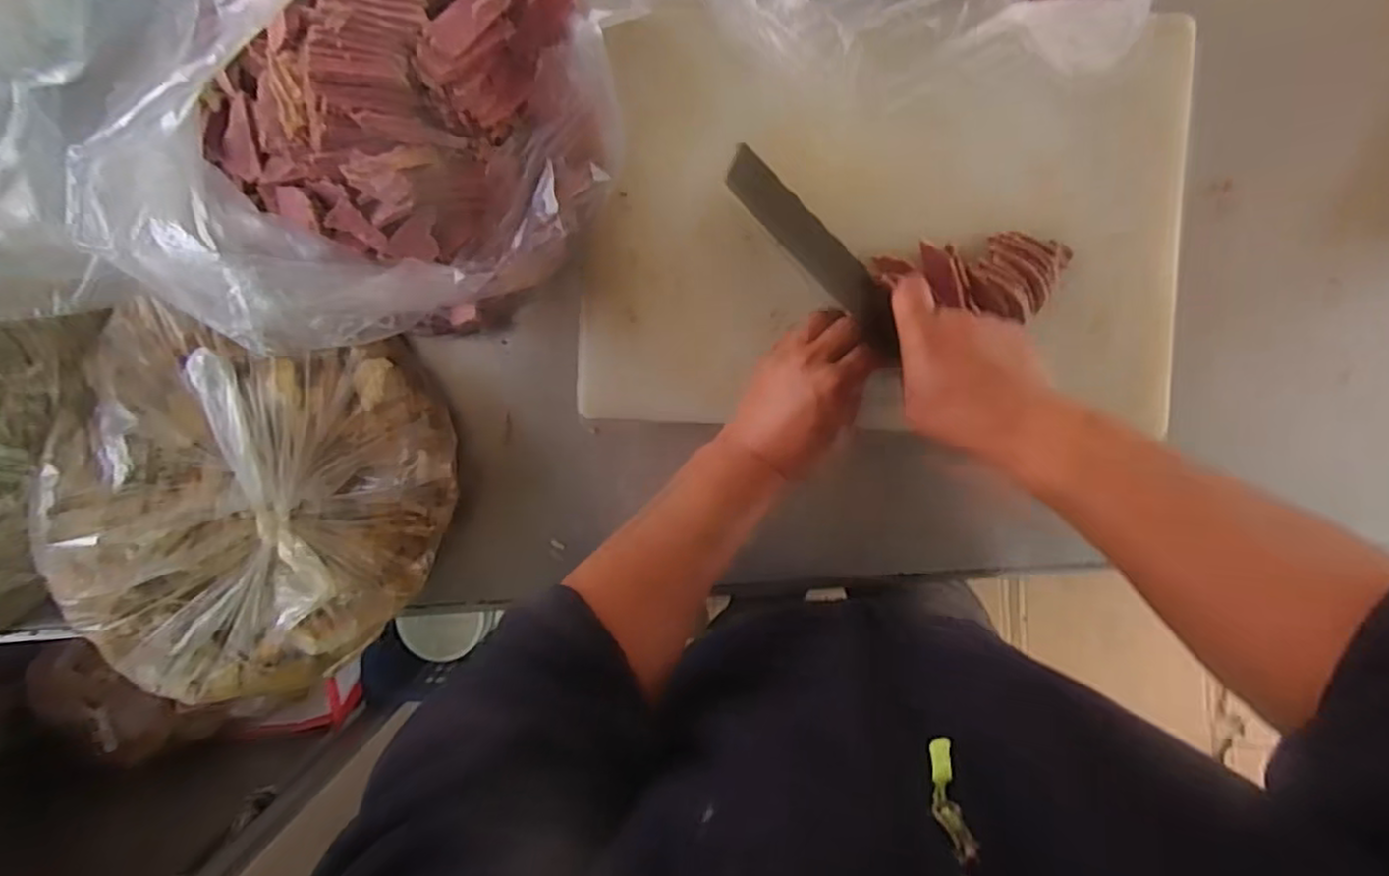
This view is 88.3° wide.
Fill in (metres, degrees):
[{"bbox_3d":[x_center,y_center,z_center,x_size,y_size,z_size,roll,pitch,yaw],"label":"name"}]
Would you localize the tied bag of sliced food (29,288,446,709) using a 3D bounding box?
[{"bbox_3d":[-0.296,0.056,0.492,0.222,0.101,0.267,8,94,0],"label":"tied bag of sliced food"}]

